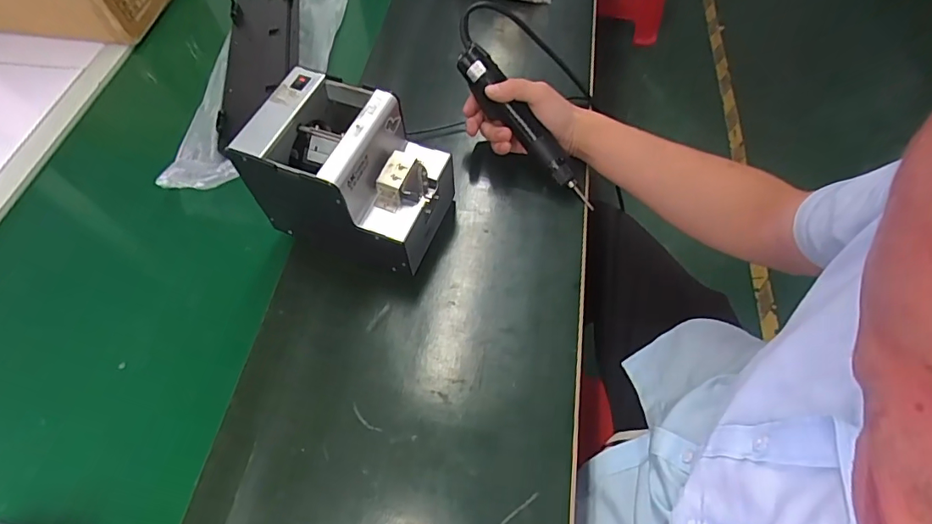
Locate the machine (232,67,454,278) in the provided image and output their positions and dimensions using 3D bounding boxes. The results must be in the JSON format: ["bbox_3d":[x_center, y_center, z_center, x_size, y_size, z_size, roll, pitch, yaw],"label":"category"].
[{"bbox_3d":[-0.121,-0.092,0.533,0.184,0.154,0.130,16,61,12],"label":"machine"}]

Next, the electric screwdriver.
[{"bbox_3d":[0.072,-0.159,0.581,0.043,0.036,0.232,-40,90,-20],"label":"electric screwdriver"}]

